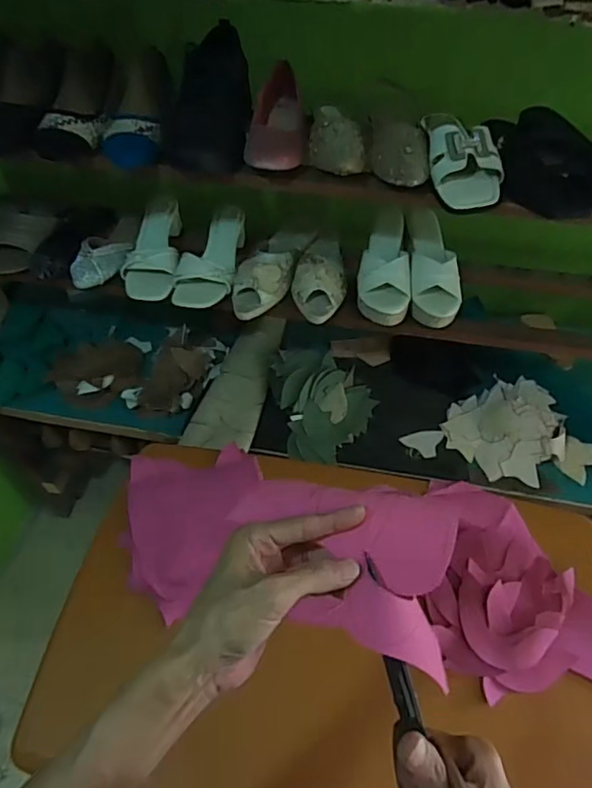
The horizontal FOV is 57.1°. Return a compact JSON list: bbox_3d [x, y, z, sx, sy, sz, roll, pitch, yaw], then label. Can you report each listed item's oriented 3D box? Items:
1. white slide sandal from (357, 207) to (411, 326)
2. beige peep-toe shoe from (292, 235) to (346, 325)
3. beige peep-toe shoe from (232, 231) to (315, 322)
[{"bbox_3d":[0.145,-0.213,0.903,0.081,0.059,0.221,1,52,1],"label":"white slide sandal"},{"bbox_3d":[0.041,-0.218,0.929,0.088,0.065,0.222,2,52,2],"label":"beige peep-toe shoe"},{"bbox_3d":[-0.037,-0.230,0.932,0.086,0.064,0.245,19,55,14],"label":"beige peep-toe shoe"}]

